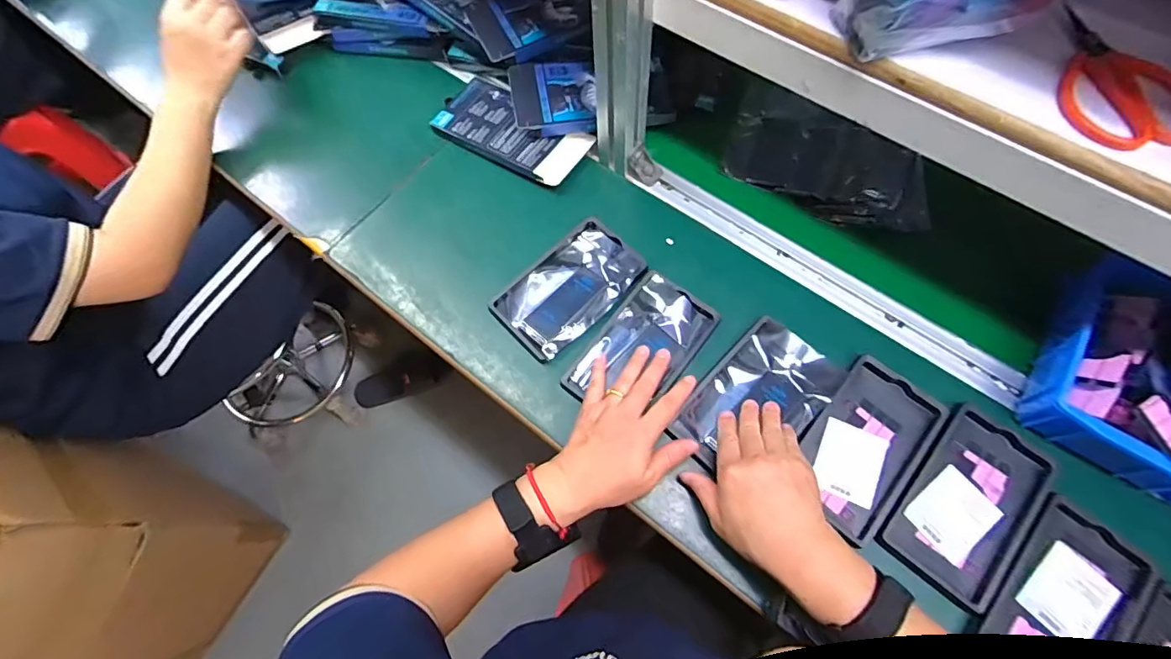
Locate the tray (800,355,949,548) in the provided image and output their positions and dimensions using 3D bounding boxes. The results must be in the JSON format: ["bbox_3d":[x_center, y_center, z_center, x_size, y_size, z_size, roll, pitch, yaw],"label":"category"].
[{"bbox_3d":[0.265,0.108,0.481,0.092,0.017,0.156,38,73,15],"label":"tray"}]

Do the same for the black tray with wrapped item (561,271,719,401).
[{"bbox_3d":[0.057,0.019,0.524,0.087,0.014,0.156,37,73,15],"label":"black tray with wrapped item"}]

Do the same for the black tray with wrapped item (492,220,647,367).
[{"bbox_3d":[-0.017,-0.048,0.555,0.159,0.019,0.098,-42,73,-15],"label":"black tray with wrapped item"}]

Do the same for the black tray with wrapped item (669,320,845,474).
[{"bbox_3d":[0.163,0.066,0.492,0.155,0.028,0.102,-39,72,-14],"label":"black tray with wrapped item"}]

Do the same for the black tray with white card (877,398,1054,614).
[{"bbox_3d":[0.345,0.157,0.459,0.096,0.018,0.160,39,73,16],"label":"black tray with white card"}]

